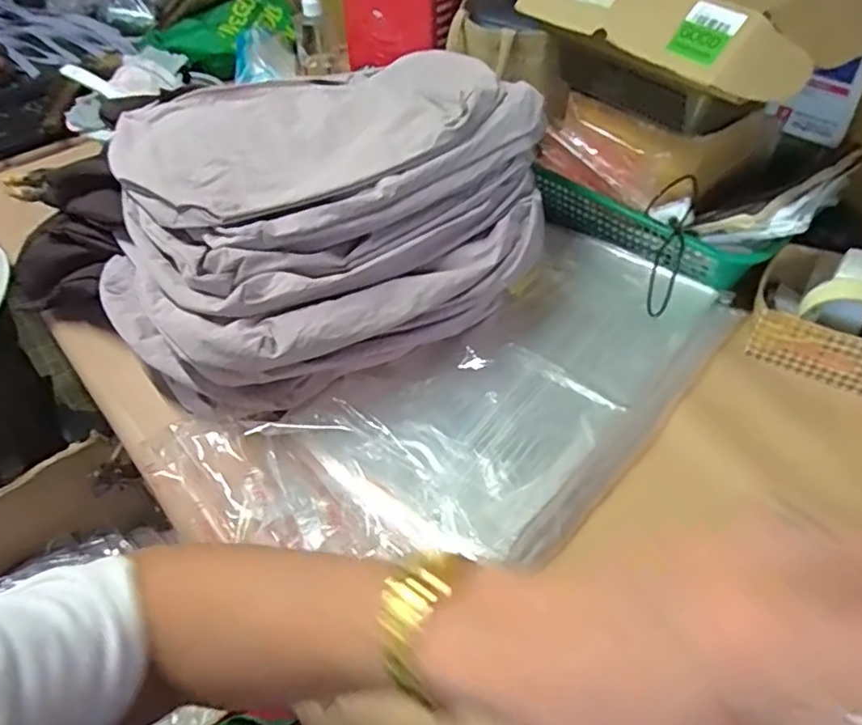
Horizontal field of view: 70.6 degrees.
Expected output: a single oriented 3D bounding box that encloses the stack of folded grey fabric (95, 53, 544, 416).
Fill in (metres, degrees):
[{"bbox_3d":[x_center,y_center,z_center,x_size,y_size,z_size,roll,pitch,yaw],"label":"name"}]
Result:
[{"bbox_3d":[-0.117,-0.154,0.627,0.426,0.182,0.353,-25,50,-22],"label":"stack of folded grey fabric"}]

